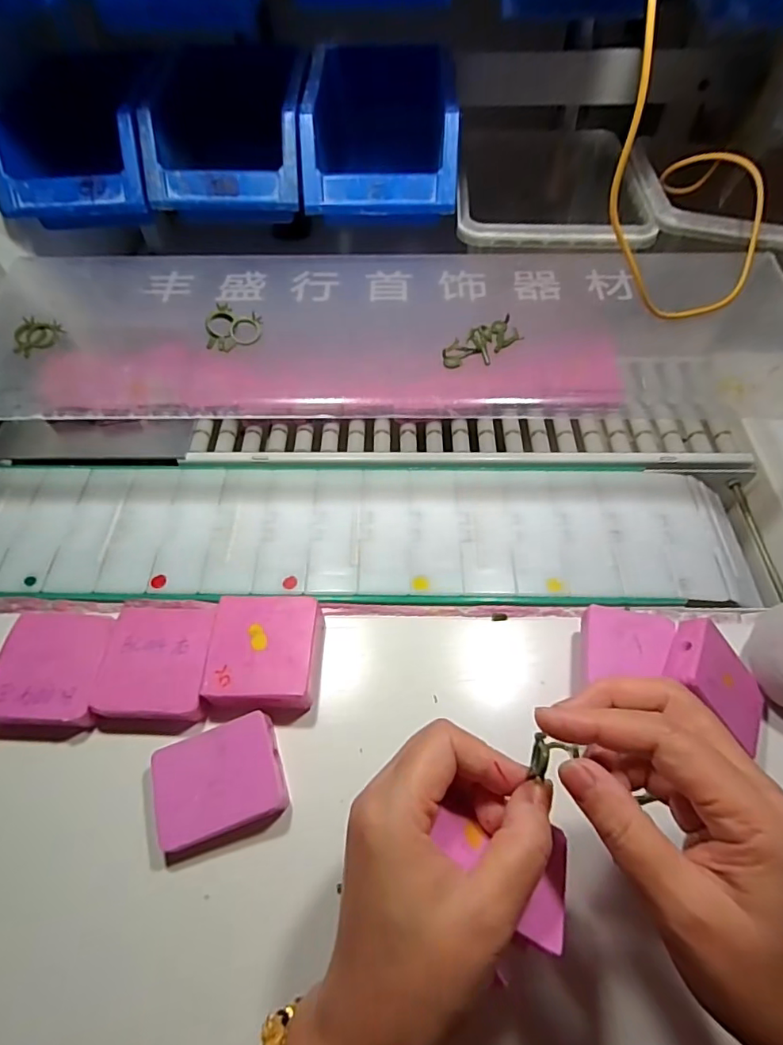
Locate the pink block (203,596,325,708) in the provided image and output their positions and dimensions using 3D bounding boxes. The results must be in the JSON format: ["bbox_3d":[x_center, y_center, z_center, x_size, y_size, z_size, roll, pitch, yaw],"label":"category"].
[{"bbox_3d":[-0.082,0.084,0.337,0.071,0.022,0.071,2,57,1],"label":"pink block"}]

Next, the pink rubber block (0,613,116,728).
[{"bbox_3d":[-0.220,0.095,0.336,0.069,0.016,0.071,0,57,0],"label":"pink rubber block"}]

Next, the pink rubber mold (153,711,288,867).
[{"bbox_3d":[-0.100,0.151,0.302,0.071,0.021,0.059,-16,58,-10],"label":"pink rubber mold"}]

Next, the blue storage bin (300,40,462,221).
[{"bbox_3d":[-0.009,-0.323,0.447,0.122,0.086,0.157,0,57,0],"label":"blue storage bin"}]

